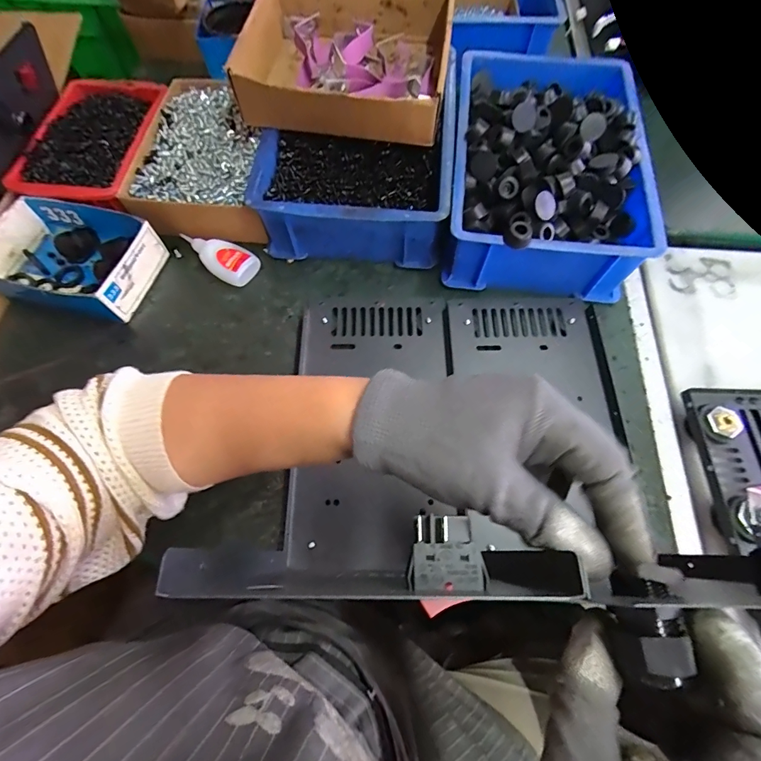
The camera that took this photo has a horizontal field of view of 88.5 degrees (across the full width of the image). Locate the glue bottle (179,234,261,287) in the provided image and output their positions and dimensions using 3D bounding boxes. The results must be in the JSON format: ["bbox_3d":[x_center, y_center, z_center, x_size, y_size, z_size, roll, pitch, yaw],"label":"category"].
[{"bbox_3d":[-0.185,-0.143,0.451,0.090,0.026,0.042,32,71,14],"label":"glue bottle"}]

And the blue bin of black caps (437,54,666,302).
[{"bbox_3d":[0.182,-0.245,0.451,0.199,0.111,0.313,5,67,4],"label":"blue bin of black caps"}]

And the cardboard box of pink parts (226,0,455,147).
[{"bbox_3d":[-0.037,-0.356,0.435,0.218,0.062,0.192,5,67,4],"label":"cardboard box of pink parts"}]

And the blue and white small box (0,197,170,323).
[{"bbox_3d":[-0.339,-0.133,0.430,0.161,0.049,0.115,8,67,5],"label":"blue and white small box"}]

